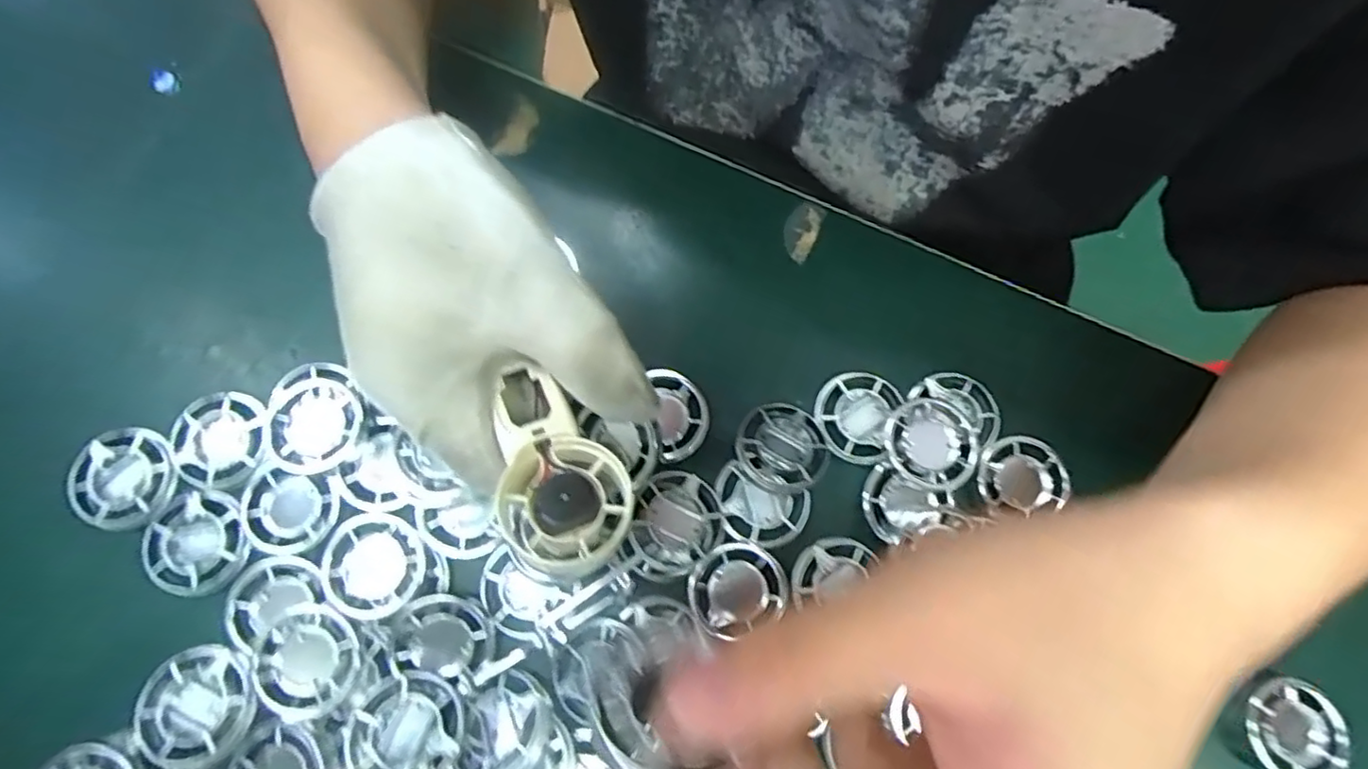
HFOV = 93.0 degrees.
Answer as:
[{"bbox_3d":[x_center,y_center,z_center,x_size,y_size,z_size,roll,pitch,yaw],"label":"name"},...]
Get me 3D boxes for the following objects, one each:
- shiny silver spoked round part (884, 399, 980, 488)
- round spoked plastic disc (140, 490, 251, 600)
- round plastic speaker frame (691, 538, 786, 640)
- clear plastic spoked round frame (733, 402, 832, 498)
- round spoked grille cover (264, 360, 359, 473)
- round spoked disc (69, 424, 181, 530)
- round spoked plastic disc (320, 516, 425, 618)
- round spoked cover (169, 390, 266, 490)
[{"bbox_3d":[0.104,0.025,0.273,0.036,0.010,0.037,0,77,-2],"label":"shiny silver spoked round part"},{"bbox_3d":[-0.192,0.062,0.257,0.038,0.006,0.040,0,77,-2],"label":"round spoked plastic disc"},{"bbox_3d":[0.020,0.081,0.260,0.035,0.004,0.037,0,77,-2],"label":"round plastic speaker frame"},{"bbox_3d":[0.041,0.026,0.271,0.037,0.009,0.038,0,77,-2],"label":"clear plastic spoked round frame"},{"bbox_3d":[-0.150,0.013,0.264,0.039,0.011,0.045,7,77,0],"label":"round spoked grille cover"},{"bbox_3d":[-0.225,0.038,0.261,0.038,0.009,0.039,0,77,-2],"label":"round spoked disc"},{"bbox_3d":[-0.119,0.071,0.251,0.035,0.008,0.038,0,77,-2],"label":"round spoked plastic disc"},{"bbox_3d":[-0.189,0.023,0.263,0.035,0.005,0.038,0,77,-2],"label":"round spoked cover"}]

